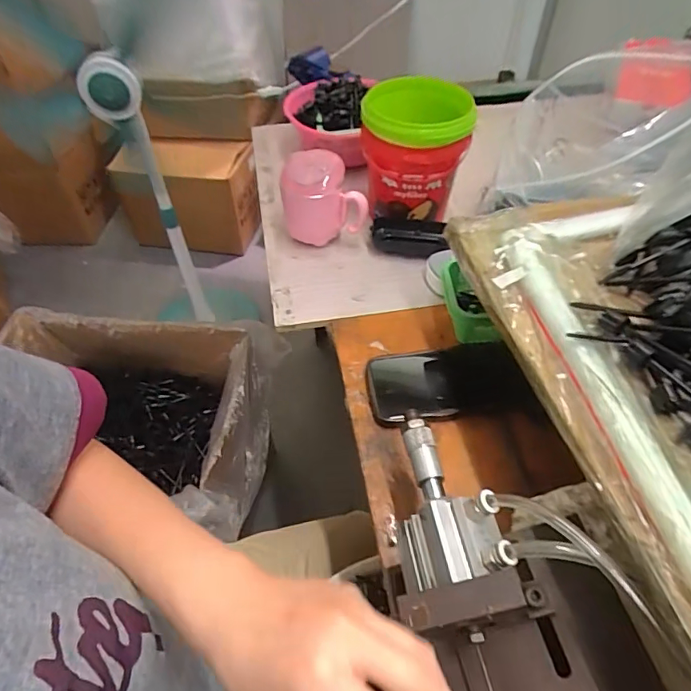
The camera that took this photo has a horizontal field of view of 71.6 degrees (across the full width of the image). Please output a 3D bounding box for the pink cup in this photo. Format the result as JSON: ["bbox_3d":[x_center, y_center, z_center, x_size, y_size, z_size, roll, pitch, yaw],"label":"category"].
[{"bbox_3d":[-0.030,-0.182,0.610,0.097,0.105,0.075,-11,51,-8],"label":"pink cup"}]

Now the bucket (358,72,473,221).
[{"bbox_3d":[0.088,-0.249,0.625,0.130,0.152,0.147,2,50,2],"label":"bucket"}]

